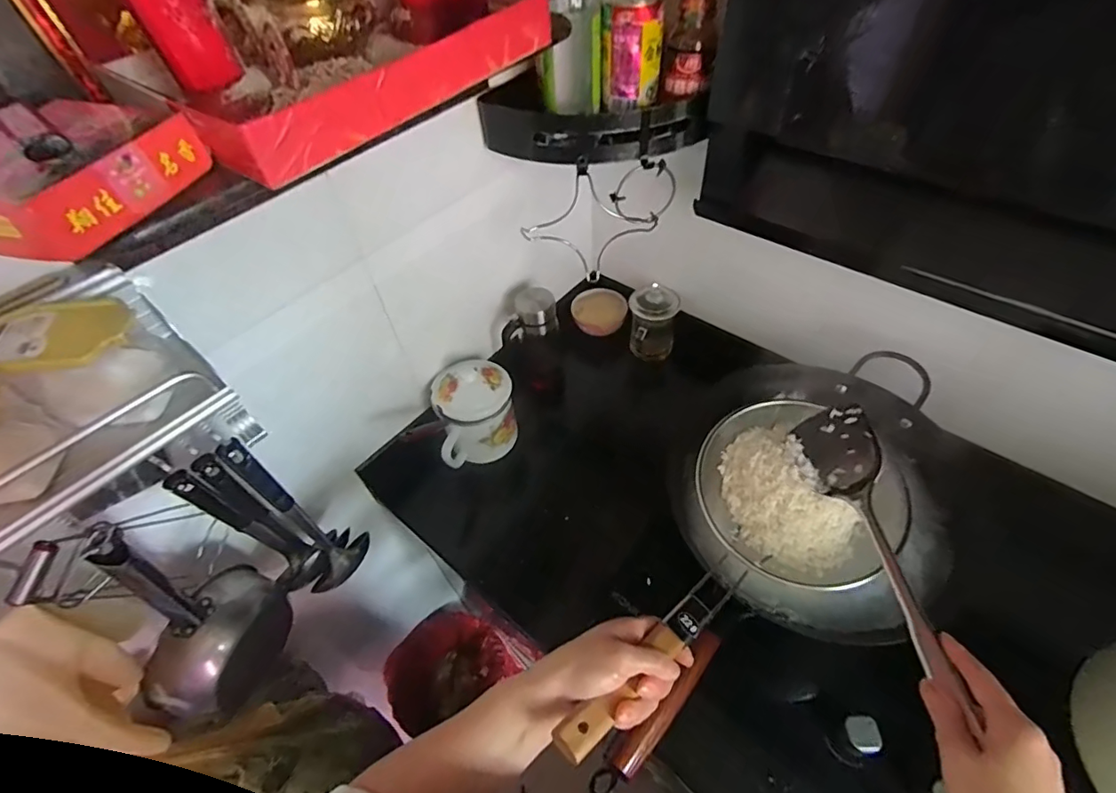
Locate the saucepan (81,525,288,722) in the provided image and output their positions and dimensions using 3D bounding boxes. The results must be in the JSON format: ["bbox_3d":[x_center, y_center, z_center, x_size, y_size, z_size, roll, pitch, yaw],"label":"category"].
[{"bbox_3d":[-0.373,0.225,0.522,0.075,0.265,0.152,7,52,11],"label":"saucepan"}]

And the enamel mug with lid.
[{"bbox_3d":[-0.139,0.023,0.852,0.131,0.157,0.106,-21,52,-11],"label":"enamel mug with lid"}]

